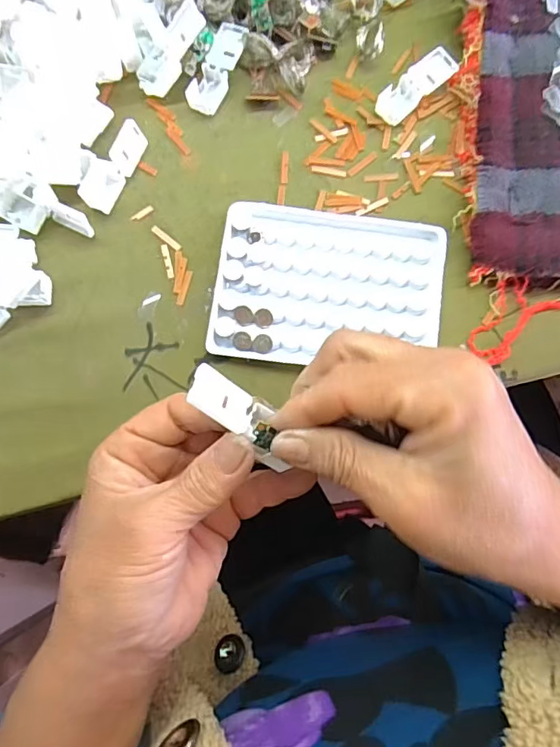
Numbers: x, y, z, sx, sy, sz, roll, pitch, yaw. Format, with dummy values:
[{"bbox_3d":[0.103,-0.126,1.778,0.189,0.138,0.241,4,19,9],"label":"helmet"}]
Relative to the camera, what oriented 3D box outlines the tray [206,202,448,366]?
[{"bbox_3d":[0.029,-0.051,0.302,0.129,0.016,0.094,7,80,0],"label":"tray"}]

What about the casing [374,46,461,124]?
[{"bbox_3d":[0.085,-0.180,0.323,0.057,0.007,0.020,-41,83,-7],"label":"casing"}]

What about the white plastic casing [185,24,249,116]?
[{"bbox_3d":[-0.038,-0.192,0.323,0.019,0.012,0.057,26,81,4],"label":"white plastic casing"}]

